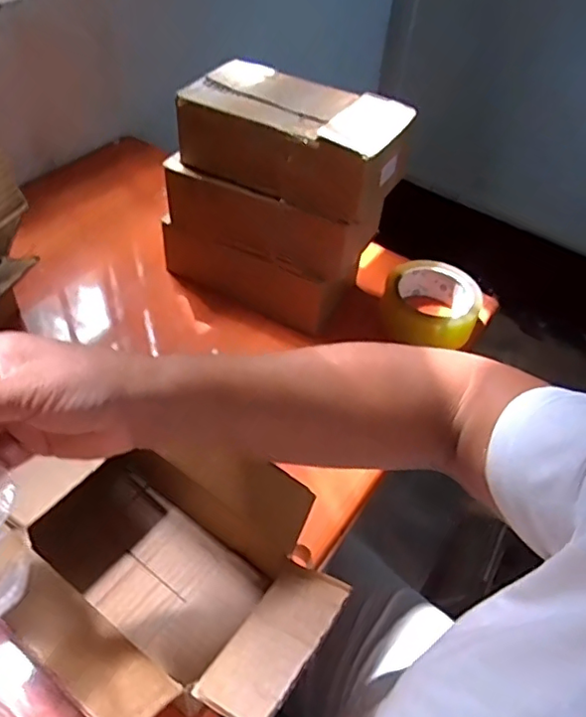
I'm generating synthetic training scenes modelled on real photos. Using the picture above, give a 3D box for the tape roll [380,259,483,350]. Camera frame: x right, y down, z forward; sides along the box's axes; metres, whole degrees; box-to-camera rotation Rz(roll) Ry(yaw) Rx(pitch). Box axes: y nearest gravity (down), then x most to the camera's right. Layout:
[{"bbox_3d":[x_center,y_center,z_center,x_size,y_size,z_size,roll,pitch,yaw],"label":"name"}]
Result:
[{"bbox_3d":[0.159,-0.062,0.688,0.104,0.053,0.104,2,47,-3],"label":"tape roll"}]

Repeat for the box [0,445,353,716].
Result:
[{"bbox_3d":[-0.092,0.154,0.414,0.229,0.125,0.167,28,51,20],"label":"box"}]

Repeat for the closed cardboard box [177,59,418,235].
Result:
[{"bbox_3d":[0.004,-0.222,0.597,0.214,0.076,0.108,26,50,18],"label":"closed cardboard box"}]

